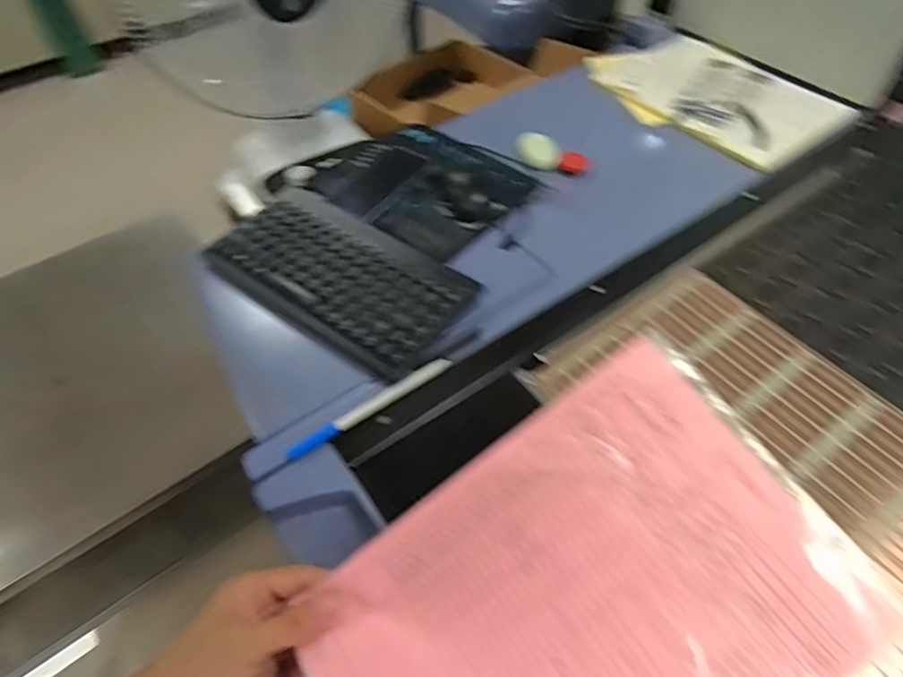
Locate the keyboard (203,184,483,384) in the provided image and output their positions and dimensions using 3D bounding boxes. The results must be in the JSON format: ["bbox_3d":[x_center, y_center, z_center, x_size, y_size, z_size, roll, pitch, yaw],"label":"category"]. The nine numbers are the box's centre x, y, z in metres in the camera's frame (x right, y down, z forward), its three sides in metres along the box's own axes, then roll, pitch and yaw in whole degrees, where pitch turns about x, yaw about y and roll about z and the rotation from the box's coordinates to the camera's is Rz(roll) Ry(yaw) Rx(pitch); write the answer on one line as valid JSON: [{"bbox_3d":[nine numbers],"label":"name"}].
[{"bbox_3d":[-0.123,-0.072,0.613,0.279,0.028,0.145,30,58,20],"label":"keyboard"}]

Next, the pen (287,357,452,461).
[{"bbox_3d":[-0.072,0.062,0.523,0.171,0.007,0.015,-31,76,-23],"label":"pen"}]

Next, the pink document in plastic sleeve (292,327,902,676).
[{"bbox_3d":[0.070,0.150,0.308,0.289,0.063,0.205,-33,61,-10],"label":"pink document in plastic sleeve"}]

